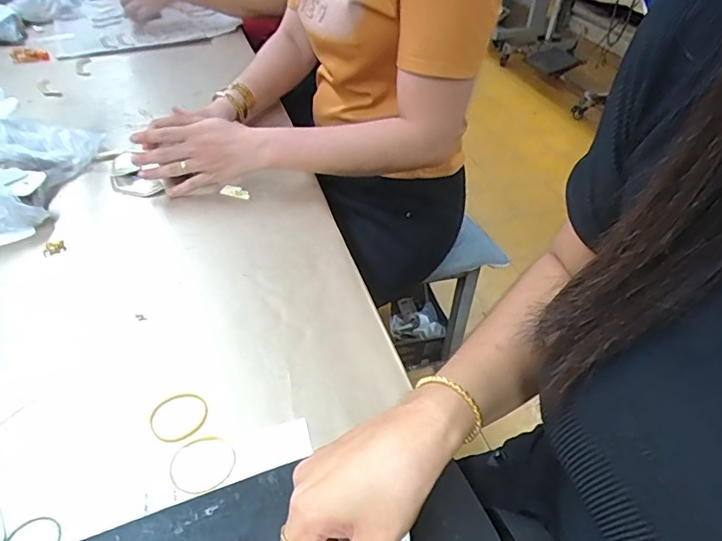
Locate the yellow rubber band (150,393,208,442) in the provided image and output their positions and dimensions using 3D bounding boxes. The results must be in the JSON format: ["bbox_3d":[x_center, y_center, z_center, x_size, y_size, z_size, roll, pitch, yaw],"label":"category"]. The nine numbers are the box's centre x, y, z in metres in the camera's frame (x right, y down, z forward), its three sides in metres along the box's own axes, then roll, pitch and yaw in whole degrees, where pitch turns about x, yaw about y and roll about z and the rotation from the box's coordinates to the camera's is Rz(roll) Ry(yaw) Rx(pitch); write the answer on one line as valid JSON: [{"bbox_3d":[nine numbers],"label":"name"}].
[{"bbox_3d":[-0.148,0.119,0.409,0.045,0.004,0.043,1,42,-1],"label":"yellow rubber band"}]

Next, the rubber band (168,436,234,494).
[{"bbox_3d":[-0.120,0.147,0.380,0.045,0.005,0.047,0,43,0],"label":"rubber band"}]

